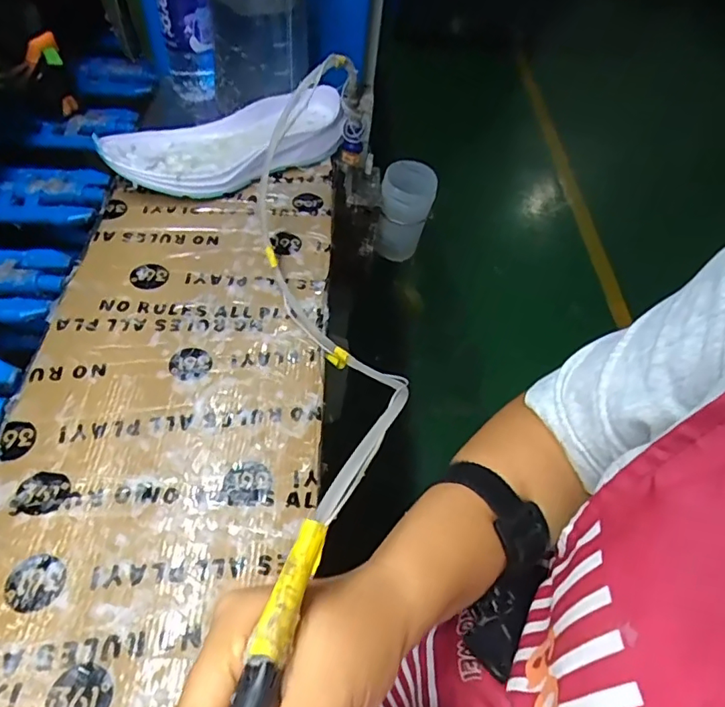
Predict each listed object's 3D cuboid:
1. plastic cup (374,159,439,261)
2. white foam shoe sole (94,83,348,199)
[{"bbox_3d":[0.061,-0.202,0.745,0.069,0.130,0.090,15,55,3],"label":"plastic cup"},{"bbox_3d":[-0.140,-0.227,0.576,0.263,0.053,0.116,-23,59,-22],"label":"white foam shoe sole"}]

